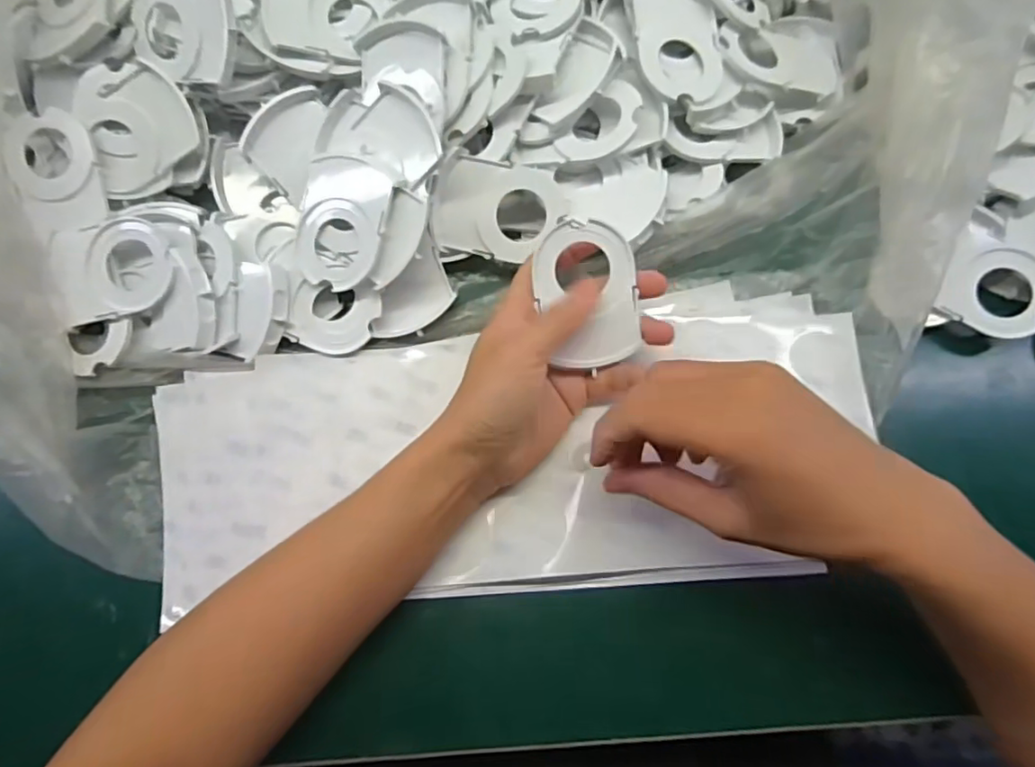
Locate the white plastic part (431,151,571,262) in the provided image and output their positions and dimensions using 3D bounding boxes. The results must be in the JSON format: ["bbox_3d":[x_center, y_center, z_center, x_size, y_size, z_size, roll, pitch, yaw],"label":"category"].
[{"bbox_3d":[-0.012,-0.103,0.341,0.076,0.012,0.055,14,98,7],"label":"white plastic part"}]

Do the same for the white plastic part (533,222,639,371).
[{"bbox_3d":[0.038,-0.046,0.302,0.051,0.007,0.076,-8,95,-3],"label":"white plastic part"}]

